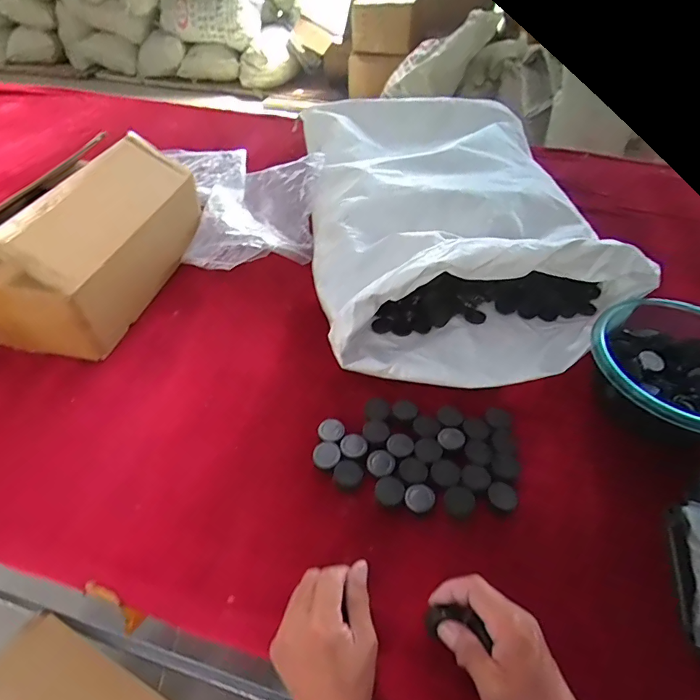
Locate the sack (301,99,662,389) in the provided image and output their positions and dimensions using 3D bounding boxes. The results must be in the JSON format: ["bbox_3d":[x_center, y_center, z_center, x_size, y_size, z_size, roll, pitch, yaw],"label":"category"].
[{"bbox_3d":[0.138,-0.270,0.801,0.423,0.155,0.757,-6,45,-6],"label":"sack"}]

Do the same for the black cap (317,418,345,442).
[{"bbox_3d":[-0.022,0.098,0.539,0.029,0.008,0.030,0,44,0],"label":"black cap"}]

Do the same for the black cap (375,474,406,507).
[{"bbox_3d":[0.044,0.153,0.486,0.030,0.007,0.033,0,44,0],"label":"black cap"}]

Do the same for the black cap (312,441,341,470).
[{"bbox_3d":[-0.027,0.122,0.519,0.032,0.012,0.032,0,44,0],"label":"black cap"}]

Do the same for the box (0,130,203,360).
[{"bbox_3d":[-0.407,-0.176,0.705,0.202,0.176,0.361,10,45,10],"label":"box"}]

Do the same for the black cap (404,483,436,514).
[{"bbox_3d":[0.076,0.161,0.482,0.031,0.006,0.031,0,44,0],"label":"black cap"}]

